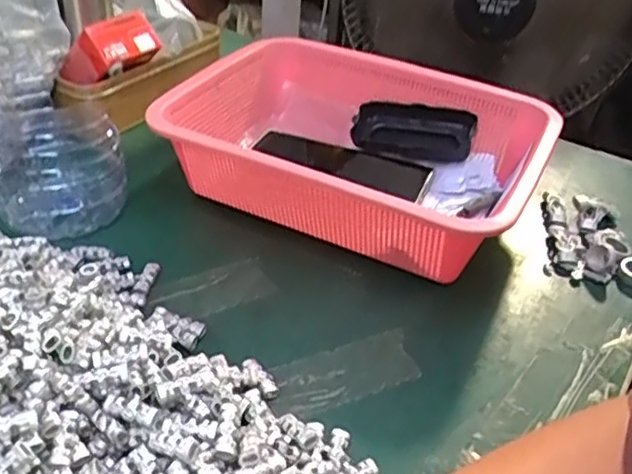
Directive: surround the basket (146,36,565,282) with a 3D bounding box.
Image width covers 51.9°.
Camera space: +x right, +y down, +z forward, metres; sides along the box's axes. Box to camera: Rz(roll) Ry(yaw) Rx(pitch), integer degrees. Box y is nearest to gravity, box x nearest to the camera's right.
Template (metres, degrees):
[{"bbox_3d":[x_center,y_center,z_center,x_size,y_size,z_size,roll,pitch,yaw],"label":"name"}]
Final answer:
[{"bbox_3d":[0.034,-0.075,0.564,0.277,0.088,0.221,21,41,21],"label":"basket"}]

